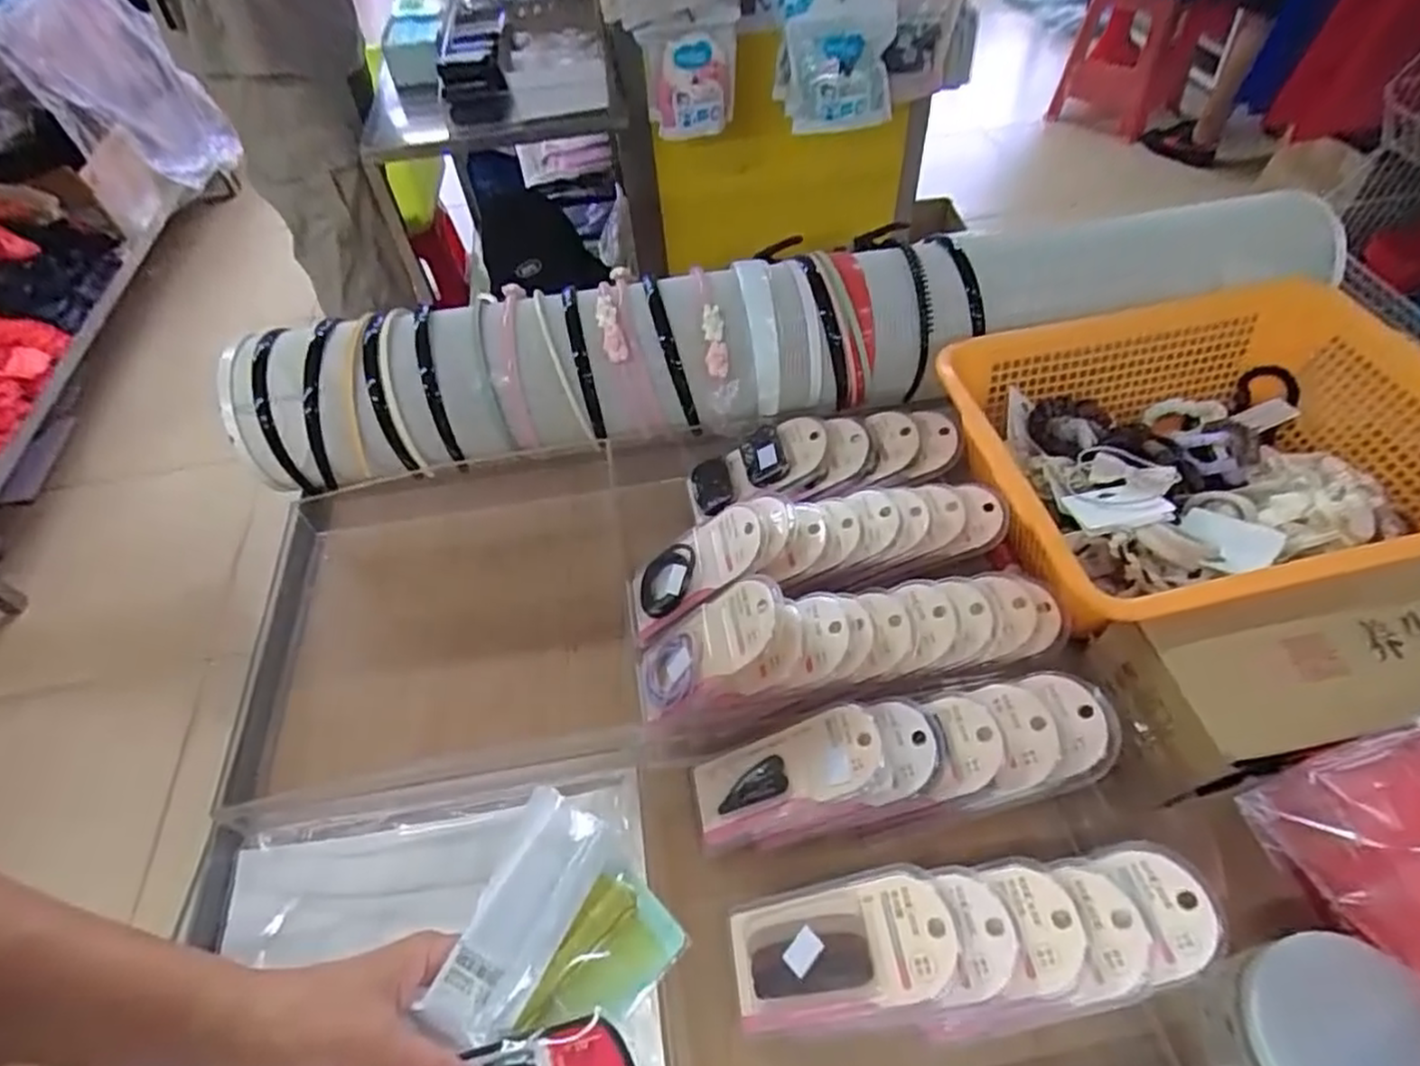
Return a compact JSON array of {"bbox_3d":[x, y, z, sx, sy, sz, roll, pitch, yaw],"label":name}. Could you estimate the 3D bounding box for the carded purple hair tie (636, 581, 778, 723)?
[{"bbox_3d":[-0.006,0.082,0.513,0.128,0.016,0.071,-30,44,28],"label":"carded purple hair tie"}]

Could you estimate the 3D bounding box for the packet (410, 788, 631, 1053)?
[{"bbox_3d":[-0.089,0.184,0.343,0.056,0.010,0.108,23,64,21],"label":"packet"}]

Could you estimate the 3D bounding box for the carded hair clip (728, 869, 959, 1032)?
[{"bbox_3d":[0.074,0.243,0.422,0.135,0.019,0.066,-24,49,16],"label":"carded hair clip"}]

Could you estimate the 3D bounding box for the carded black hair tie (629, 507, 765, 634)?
[{"bbox_3d":[-0.017,0.028,0.578,0.137,0.025,0.065,-34,47,23],"label":"carded black hair tie"}]

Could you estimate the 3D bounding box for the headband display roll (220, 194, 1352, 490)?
[{"bbox_3d":[0.070,-0.170,0.650,0.973,0.107,0.108,-9,51,-3],"label":"headband display roll"}]

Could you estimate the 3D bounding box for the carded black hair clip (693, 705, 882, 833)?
[{"bbox_3d":[0.051,0.162,0.488,0.134,0.012,0.054,-25,49,17],"label":"carded black hair clip"}]

